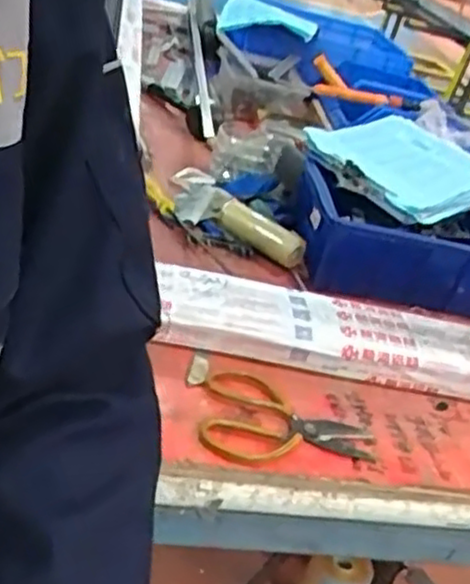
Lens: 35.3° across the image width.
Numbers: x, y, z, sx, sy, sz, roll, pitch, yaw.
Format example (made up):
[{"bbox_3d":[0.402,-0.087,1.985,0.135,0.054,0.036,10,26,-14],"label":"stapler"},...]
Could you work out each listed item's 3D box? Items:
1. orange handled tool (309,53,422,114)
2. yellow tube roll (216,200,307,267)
[{"bbox_3d":[0.251,-0.412,1.497,0.298,0.042,0.083,37,36,30],"label":"orange handled tool"},{"bbox_3d":[0.034,-0.082,1.009,0.134,0.036,0.036,35,35,27],"label":"yellow tube roll"}]

